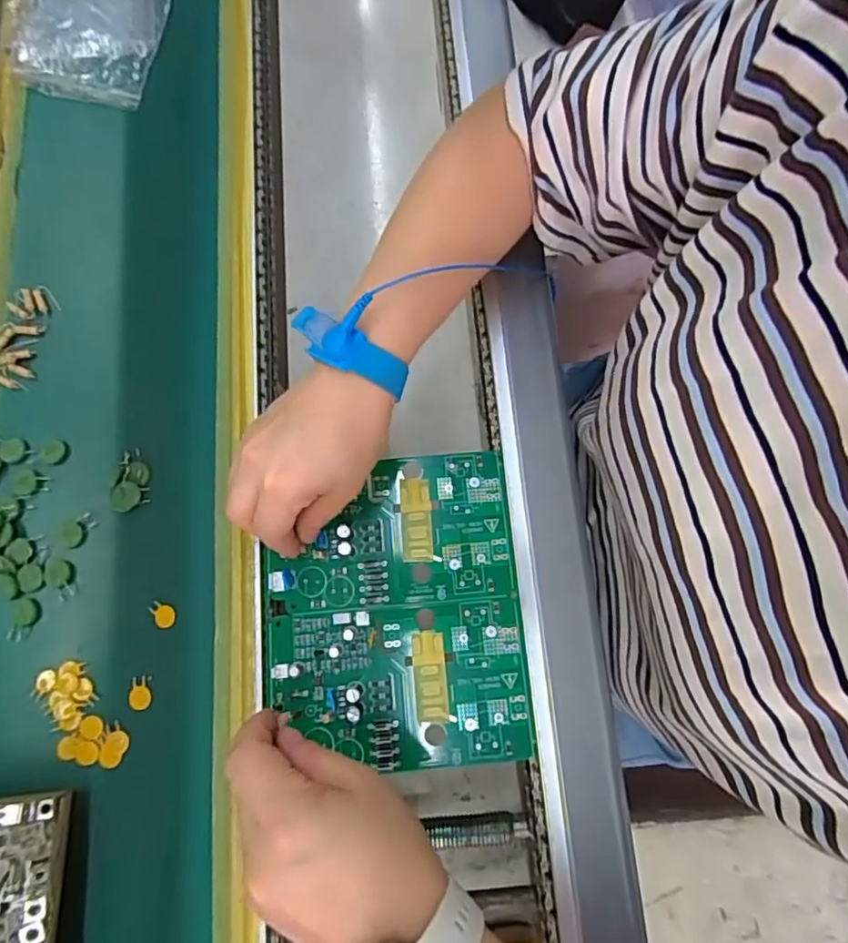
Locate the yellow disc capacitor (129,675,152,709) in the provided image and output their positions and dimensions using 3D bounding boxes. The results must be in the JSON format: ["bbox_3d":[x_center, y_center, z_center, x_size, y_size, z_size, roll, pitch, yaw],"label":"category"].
[{"bbox_3d":[-0.172,0.134,0.348,0.013,0.004,0.019,-2,76,-2],"label":"yellow disc capacitor"}]

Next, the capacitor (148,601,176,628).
[{"bbox_3d":[-0.162,0.088,0.354,0.018,0.004,0.013,34,78,7],"label":"capacitor"}]

